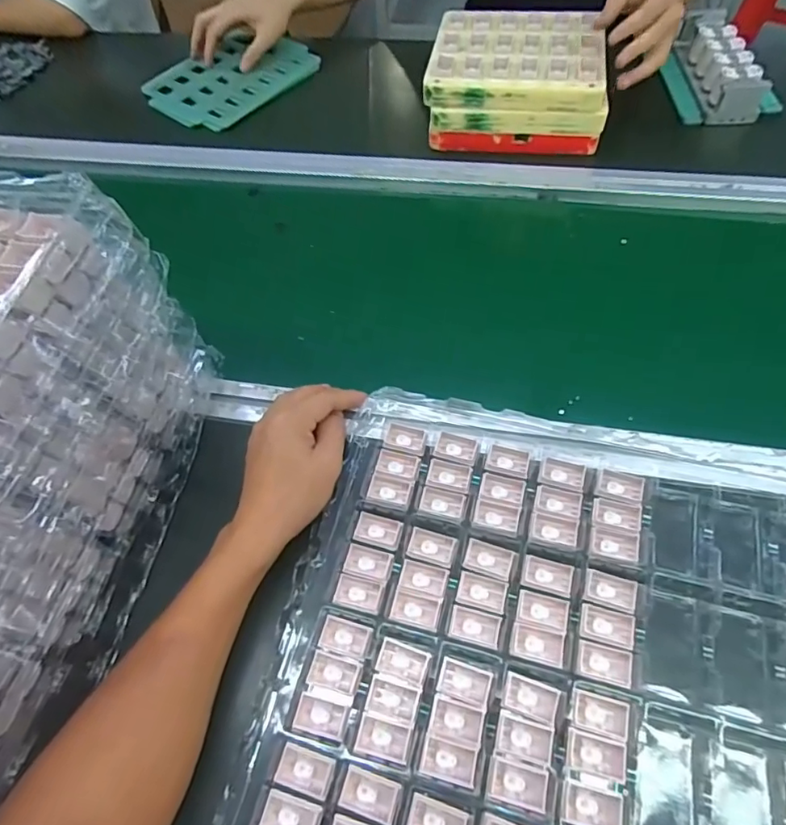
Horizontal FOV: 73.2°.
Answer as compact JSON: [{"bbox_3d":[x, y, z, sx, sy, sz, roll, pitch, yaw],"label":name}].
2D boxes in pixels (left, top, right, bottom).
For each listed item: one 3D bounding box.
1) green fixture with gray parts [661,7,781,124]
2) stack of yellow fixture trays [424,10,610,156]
[{"bbox_3d":[0.410,-0.445,0.673,0.113,0.052,0.196,-3,59,3],"label":"green fixture with gray parts"},{"bbox_3d":[0.153,-0.404,0.650,0.203,0.083,0.169,8,60,10],"label":"stack of yellow fixture trays"}]

